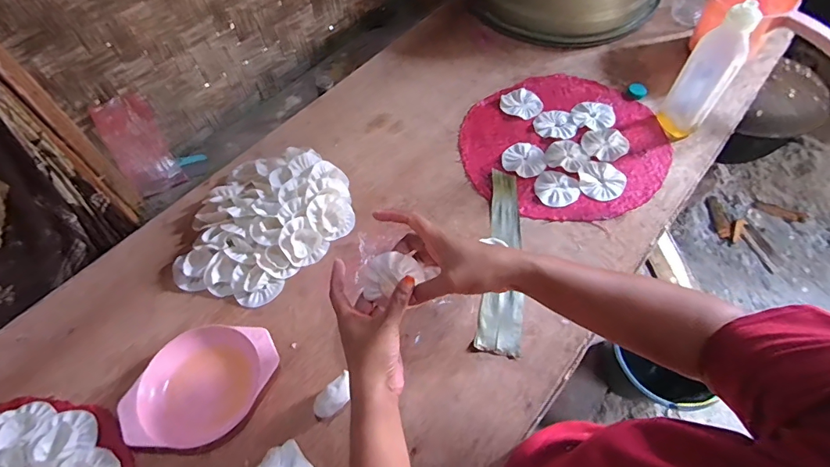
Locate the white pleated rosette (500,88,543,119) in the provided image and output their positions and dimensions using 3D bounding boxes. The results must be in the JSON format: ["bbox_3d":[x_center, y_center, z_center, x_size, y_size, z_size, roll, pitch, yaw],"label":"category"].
[{"bbox_3d":[0.201,-0.245,0.833,0.075,0.016,0.059,37,66,23],"label":"white pleated rosette"}]

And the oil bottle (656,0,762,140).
[{"bbox_3d":[0.458,-0.249,0.694,0.068,0.216,0.057,30,64,20],"label":"oil bottle"}]

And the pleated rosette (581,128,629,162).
[{"bbox_3d":[0.334,-0.156,0.768,0.078,0.007,0.066,-3,58,1],"label":"pleated rosette"}]

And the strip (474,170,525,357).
[{"bbox_3d":[0.137,0.032,0.668,0.060,0.009,0.308,9,59,3],"label":"strip"}]

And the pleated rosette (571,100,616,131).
[{"bbox_3d":[0.328,-0.219,0.806,0.074,0.007,0.070,23,62,16],"label":"pleated rosette"}]

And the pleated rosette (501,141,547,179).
[{"bbox_3d":[0.191,-0.129,0.765,0.074,0.004,0.073,-1,58,2],"label":"pleated rosette"}]

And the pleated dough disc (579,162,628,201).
[{"bbox_3d":[0.312,-0.090,0.731,0.074,0.004,0.077,2,58,4],"label":"pleated dough disc"}]

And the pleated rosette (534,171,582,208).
[{"bbox_3d":[0.235,-0.076,0.730,0.069,0.004,0.072,-1,58,2],"label":"pleated rosette"}]

